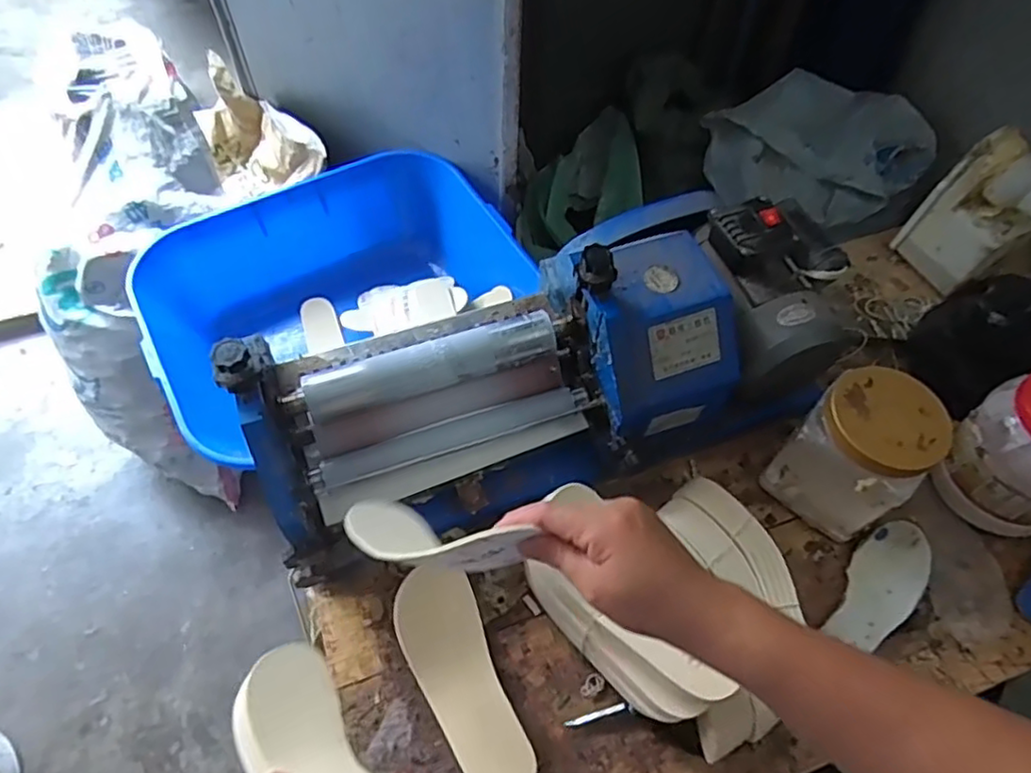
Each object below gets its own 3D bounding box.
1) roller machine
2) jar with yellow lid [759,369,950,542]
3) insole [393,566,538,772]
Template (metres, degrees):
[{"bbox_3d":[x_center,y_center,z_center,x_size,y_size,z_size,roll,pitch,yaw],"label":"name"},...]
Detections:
[{"bbox_3d":[0.046,-0.040,0.714,0.626,0.226,0.255,-18,62,-9],"label":"roller machine"},{"bbox_3d":[0.370,0.072,0.710,0.115,0.160,0.117,39,68,20],"label":"jar with yellow lid"},{"bbox_3d":[-0.055,0.280,0.623,0.081,0.043,0.216,-21,62,-10],"label":"insole"}]

